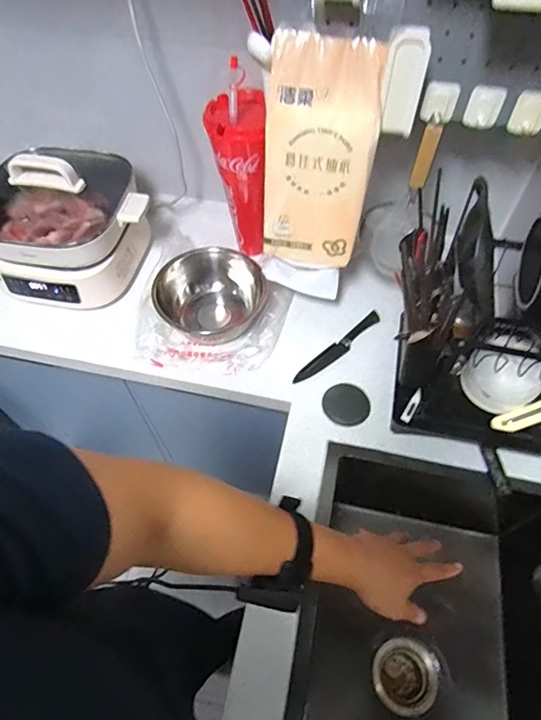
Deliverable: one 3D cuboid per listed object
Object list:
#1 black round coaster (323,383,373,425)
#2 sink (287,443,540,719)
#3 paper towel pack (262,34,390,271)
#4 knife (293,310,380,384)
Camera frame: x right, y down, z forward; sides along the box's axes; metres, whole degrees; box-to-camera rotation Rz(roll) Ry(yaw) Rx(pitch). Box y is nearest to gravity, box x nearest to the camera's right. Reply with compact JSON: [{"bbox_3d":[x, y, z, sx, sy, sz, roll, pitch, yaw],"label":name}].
[{"bbox_3d":[0.133,0.077,0.799,0.077,0.004,0.079,0,57,1],"label":"black round coaster"},{"bbox_3d":[0.256,0.484,0.685,0.427,0.265,0.631,10,57,7],"label":"sink"},{"bbox_3d":[0.071,-0.290,0.694,0.156,0.321,0.072,7,57,6],"label":"paper towel pack"},{"bbox_3d":[0.132,-0.022,0.873,0.223,0.010,0.029,-37,63,-21],"label":"knife"}]

